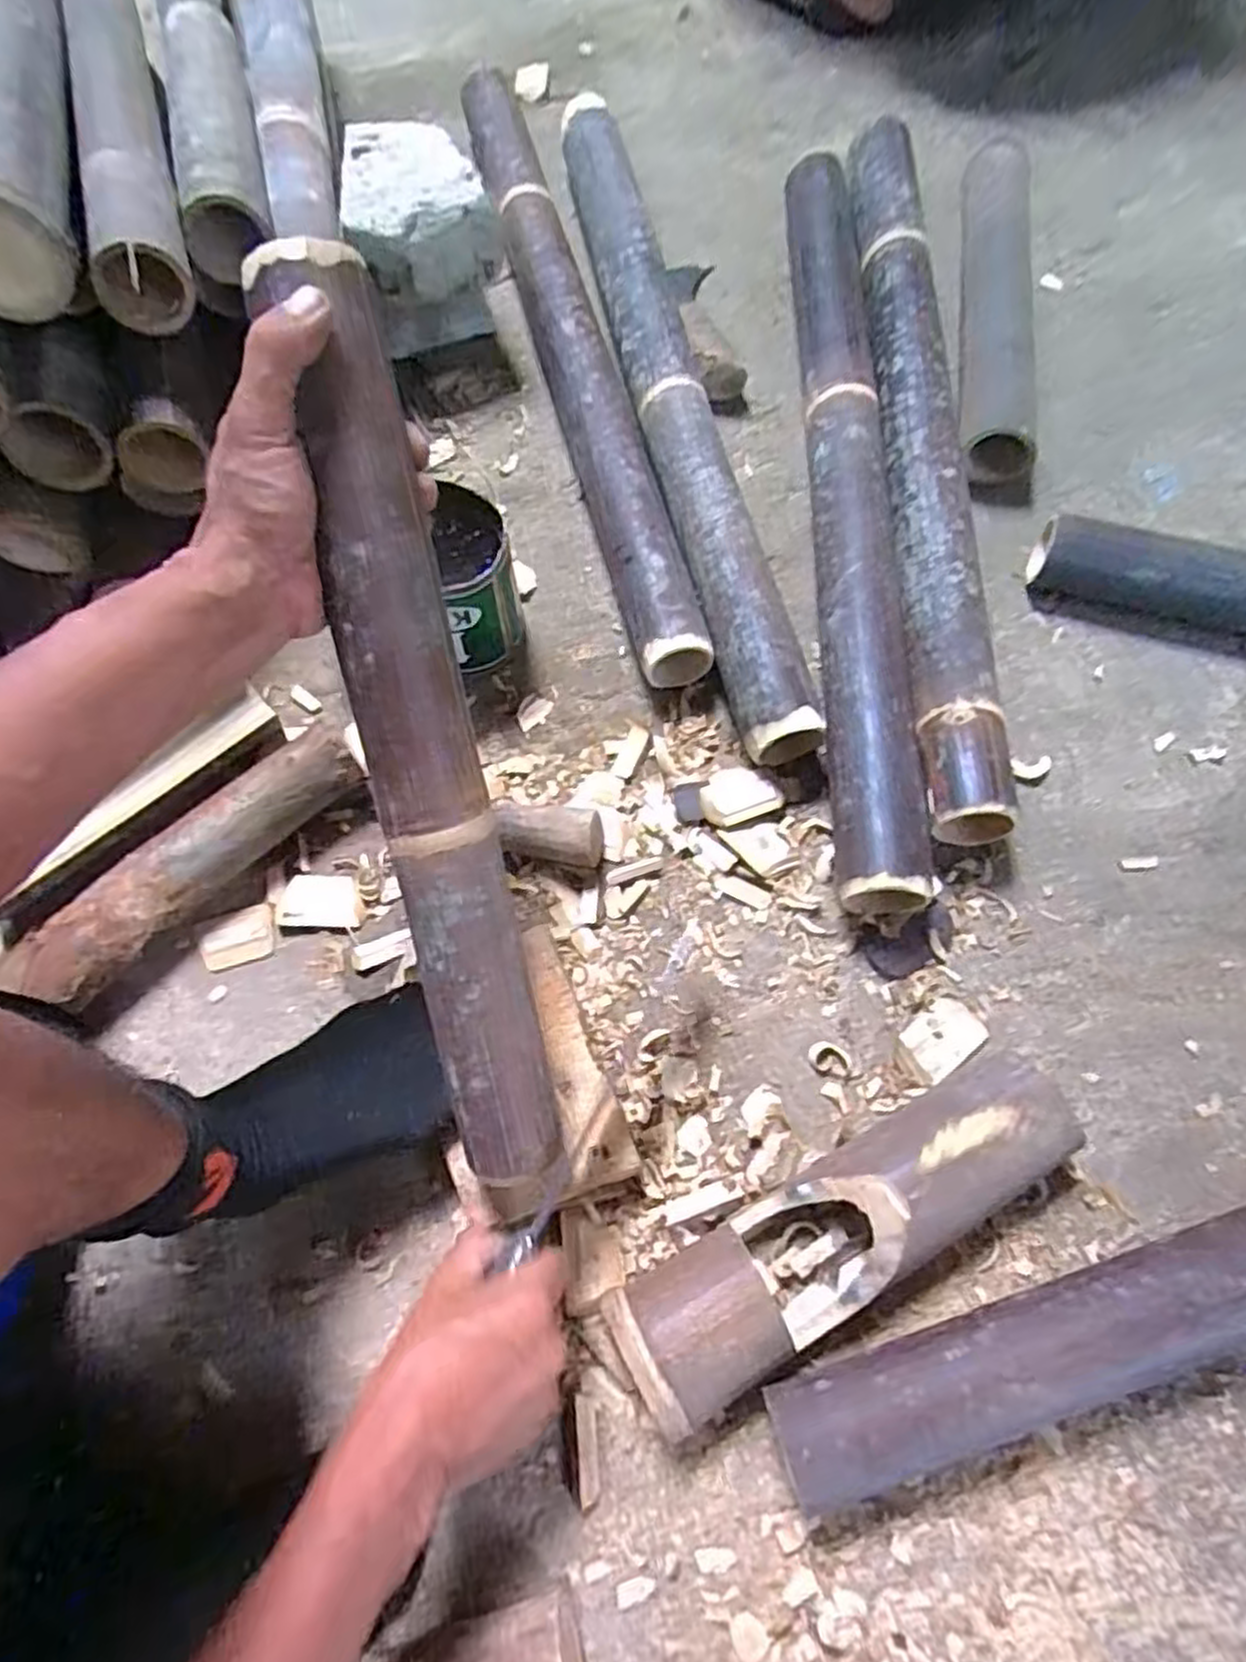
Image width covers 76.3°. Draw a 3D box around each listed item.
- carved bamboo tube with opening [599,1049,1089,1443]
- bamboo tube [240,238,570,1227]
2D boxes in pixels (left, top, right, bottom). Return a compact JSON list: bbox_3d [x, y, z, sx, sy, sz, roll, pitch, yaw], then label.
[{"bbox_3d":[0.139,0.249,0.495,0.307,0.065,0.085,-26,68,-10],"label":"carved bamboo tube with opening"},{"bbox_3d":[-0.098,-0.020,0.412,0.064,0.044,0.499,-10,106,-3],"label":"bamboo tube"}]

